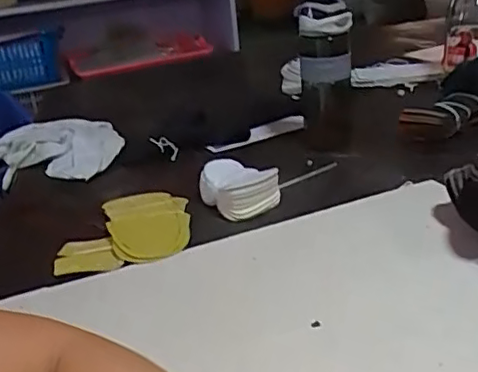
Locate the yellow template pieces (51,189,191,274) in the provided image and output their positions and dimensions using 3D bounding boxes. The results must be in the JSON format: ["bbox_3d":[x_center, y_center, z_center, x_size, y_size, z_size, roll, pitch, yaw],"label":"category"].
[{"bbox_3d":[-0.144,0.054,0.774,0.156,0.016,0.161,-8,24,-1],"label":"yellow template pieces"}]

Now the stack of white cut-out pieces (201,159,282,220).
[{"bbox_3d":[-0.005,0.004,0.812,0.103,0.042,0.091,10,30,34],"label":"stack of white cut-out pieces"}]

